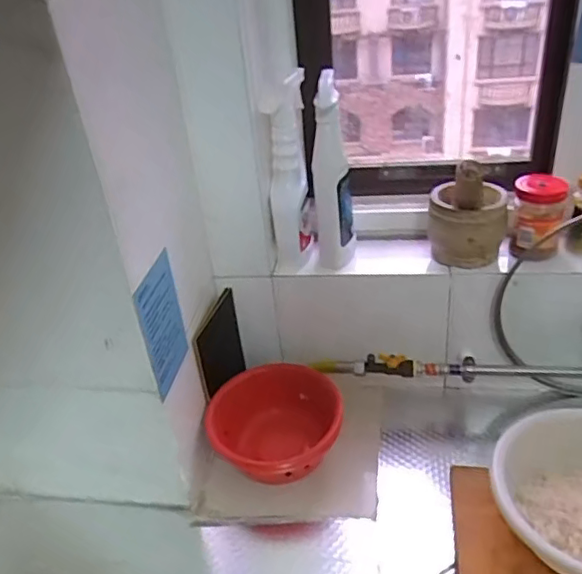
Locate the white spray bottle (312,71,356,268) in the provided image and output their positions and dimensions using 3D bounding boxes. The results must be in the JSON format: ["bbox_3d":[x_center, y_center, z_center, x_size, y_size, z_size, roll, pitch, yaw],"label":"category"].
[{"bbox_3d":[0.056,-0.146,0.804,0.051,0.266,0.062,-4,32,3],"label":"white spray bottle"}]

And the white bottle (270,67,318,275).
[{"bbox_3d":[0.000,-0.152,0.823,0.058,0.257,0.082,-2,32,6],"label":"white bottle"}]

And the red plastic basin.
[{"bbox_3d":[-0.024,0.204,0.833,0.177,0.095,0.166,-4,32,3],"label":"red plastic basin"}]

